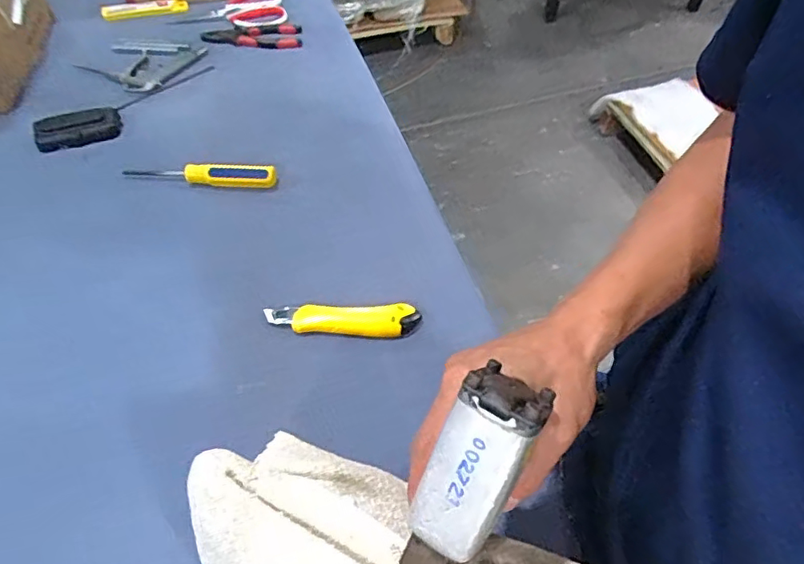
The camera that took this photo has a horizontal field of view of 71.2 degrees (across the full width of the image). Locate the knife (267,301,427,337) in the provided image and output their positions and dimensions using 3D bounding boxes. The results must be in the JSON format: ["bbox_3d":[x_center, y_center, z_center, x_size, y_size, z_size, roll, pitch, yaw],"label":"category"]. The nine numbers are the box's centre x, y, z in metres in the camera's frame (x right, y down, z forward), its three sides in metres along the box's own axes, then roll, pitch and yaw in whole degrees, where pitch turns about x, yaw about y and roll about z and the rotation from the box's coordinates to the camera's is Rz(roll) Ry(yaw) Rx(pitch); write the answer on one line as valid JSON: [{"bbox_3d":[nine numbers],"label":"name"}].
[{"bbox_3d":[-0.064,0.040,0.615,0.166,0.015,0.035,-2,55,-3],"label":"knife"}]

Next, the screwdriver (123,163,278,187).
[{"bbox_3d":[-0.261,-0.141,0.723,0.194,0.031,0.023,5,55,3],"label":"screwdriver"}]

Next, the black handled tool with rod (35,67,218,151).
[{"bbox_3d":[-0.386,-0.244,0.800,0.255,0.023,0.060,-25,59,-18],"label":"black handled tool with rod"}]

